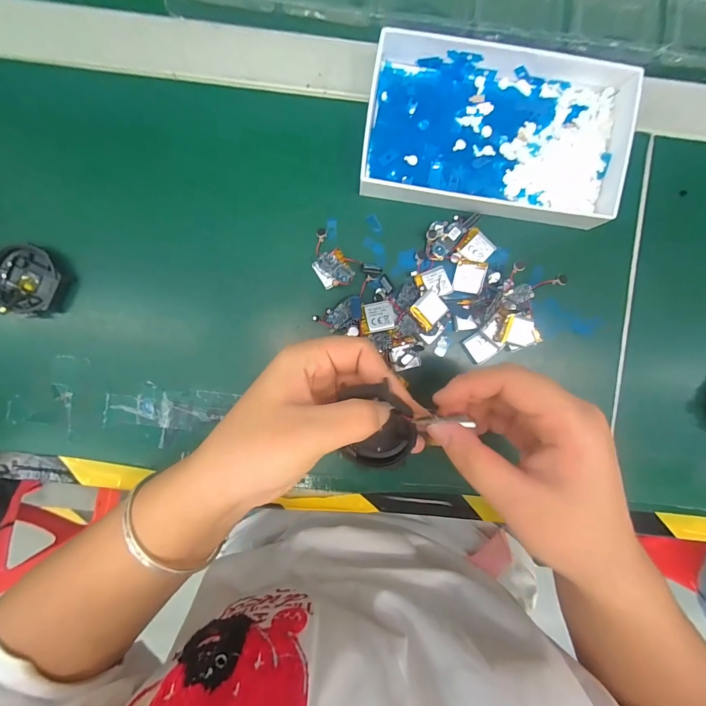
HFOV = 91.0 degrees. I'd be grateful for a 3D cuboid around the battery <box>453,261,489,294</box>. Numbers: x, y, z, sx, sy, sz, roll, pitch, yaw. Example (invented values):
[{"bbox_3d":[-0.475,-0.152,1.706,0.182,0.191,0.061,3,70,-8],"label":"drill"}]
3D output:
[{"bbox_3d":[0.085,-0.055,0.251,0.021,0.004,0.023,11,92,-1],"label":"battery"}]

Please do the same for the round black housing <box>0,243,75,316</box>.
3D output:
[{"bbox_3d":[-0.231,-0.051,0.247,0.050,0.013,0.048,0,92,-1],"label":"round black housing"}]

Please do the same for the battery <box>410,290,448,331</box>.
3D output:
[{"bbox_3d":[0.054,-0.030,0.244,0.023,0.004,0.021,-43,95,-9],"label":"battery"}]

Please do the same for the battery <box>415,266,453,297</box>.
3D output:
[{"bbox_3d":[0.059,-0.051,0.252,0.023,0.004,0.020,-22,92,0],"label":"battery"}]

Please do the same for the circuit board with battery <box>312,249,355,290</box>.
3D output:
[{"bbox_3d":[-0.013,-0.059,0.247,0.024,0.012,0.027,-31,92,1],"label":"circuit board with battery"}]

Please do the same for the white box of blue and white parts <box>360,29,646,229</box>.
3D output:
[{"bbox_3d":[0.098,-0.154,0.240,0.172,0.025,0.103,10,92,-1],"label":"white box of blue and white parts"}]

